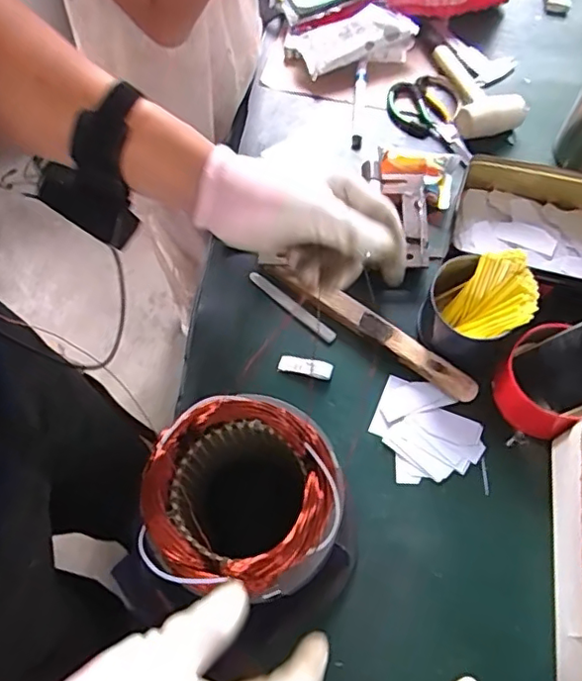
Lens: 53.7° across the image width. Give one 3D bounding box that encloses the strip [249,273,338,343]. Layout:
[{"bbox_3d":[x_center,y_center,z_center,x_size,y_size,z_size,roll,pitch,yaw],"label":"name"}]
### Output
[{"bbox_3d":[0.000,-0.040,0.676,0.130,0.005,0.015,39,73,19],"label":"strip"}]

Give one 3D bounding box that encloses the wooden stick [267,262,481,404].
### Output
[{"bbox_3d":[0.089,-0.015,0.651,0.267,0.022,0.028,35,72,18],"label":"wooden stick"}]

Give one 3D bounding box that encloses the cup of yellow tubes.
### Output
[{"bbox_3d":[0.195,-0.031,0.612,0.104,0.088,0.101,-1,65,3],"label":"cup of yellow tubes"}]

